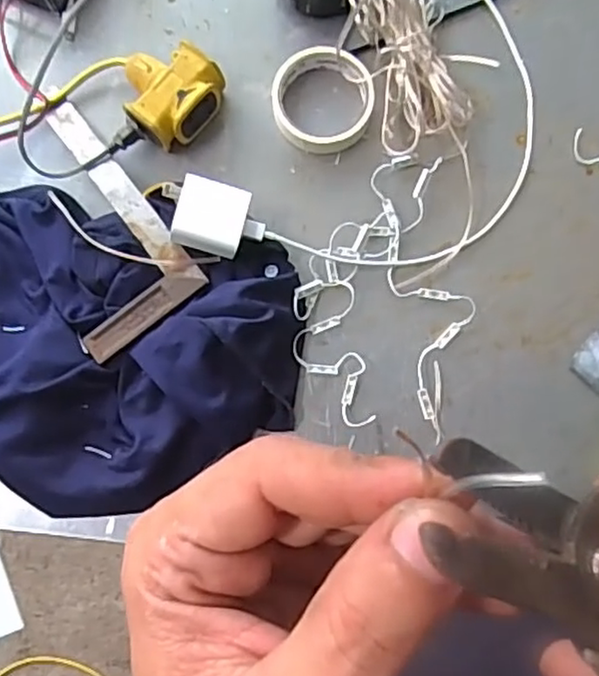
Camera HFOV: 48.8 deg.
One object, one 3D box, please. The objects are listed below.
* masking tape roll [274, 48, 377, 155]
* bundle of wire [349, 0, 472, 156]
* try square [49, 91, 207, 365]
[{"bbox_3d":[0.022,-0.209,0.591,0.088,0.025,0.094,0,85,2],"label":"masking tape roll"},{"bbox_3d":[0.094,-0.256,0.583,0.084,0.047,0.184,-12,84,1],"label":"bundle of wire"},{"bbox_3d":[-0.186,-0.103,0.573,0.109,0.009,0.234,-36,74,-3],"label":"try square"}]

